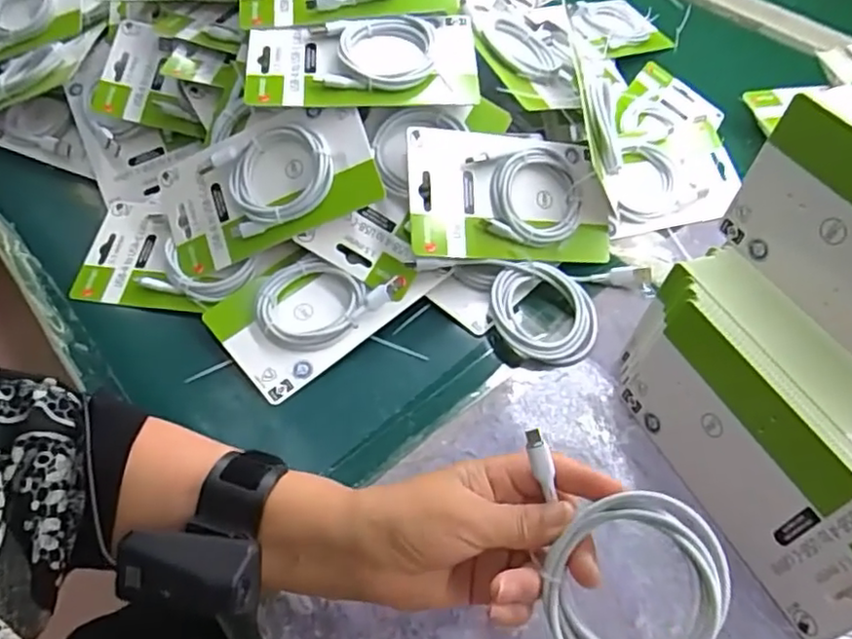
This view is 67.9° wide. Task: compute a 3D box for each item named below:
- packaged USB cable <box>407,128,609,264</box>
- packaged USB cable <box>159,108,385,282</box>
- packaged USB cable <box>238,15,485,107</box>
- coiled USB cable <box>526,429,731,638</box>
[{"bbox_3d":[0.069,-0.097,0.501,0.171,0.014,0.099,-1,87,-19],"label":"packaged USB cable"},{"bbox_3d":[-0.129,-0.105,0.496,0.178,0.018,0.095,-20,81,13],"label":"packaged USB cable"},{"bbox_3d":[-0.051,-0.201,0.501,0.180,0.026,0.087,-5,65,-4],"label":"packaged USB cable"},{"bbox_3d":[0.089,0.119,0.272,0.084,0.029,0.160,-36,62,14],"label":"coiled USB cable"}]

